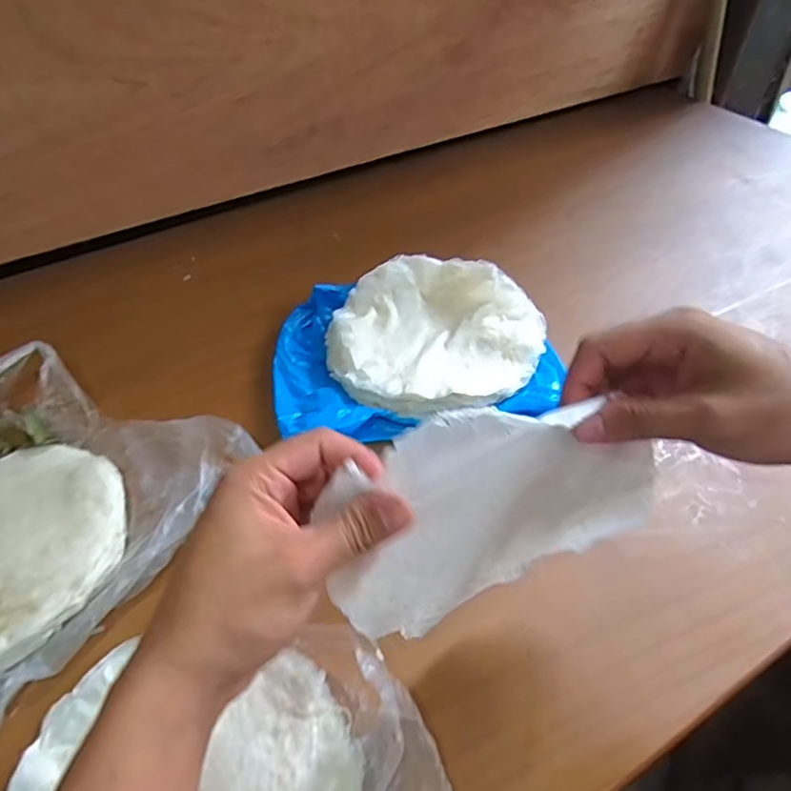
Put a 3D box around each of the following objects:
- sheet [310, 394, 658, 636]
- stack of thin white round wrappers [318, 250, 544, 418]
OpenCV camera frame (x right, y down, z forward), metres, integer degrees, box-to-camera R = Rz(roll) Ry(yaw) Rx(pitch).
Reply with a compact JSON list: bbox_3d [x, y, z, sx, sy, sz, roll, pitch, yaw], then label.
[{"bbox_3d":[0.053,0.070,0.329,0.183,0.179,0.021,-35,43,3],"label":"sheet"},{"bbox_3d":[0.036,-0.063,0.591,0.202,0.052,0.192,25,52,24],"label":"stack of thin white round wrappers"}]

